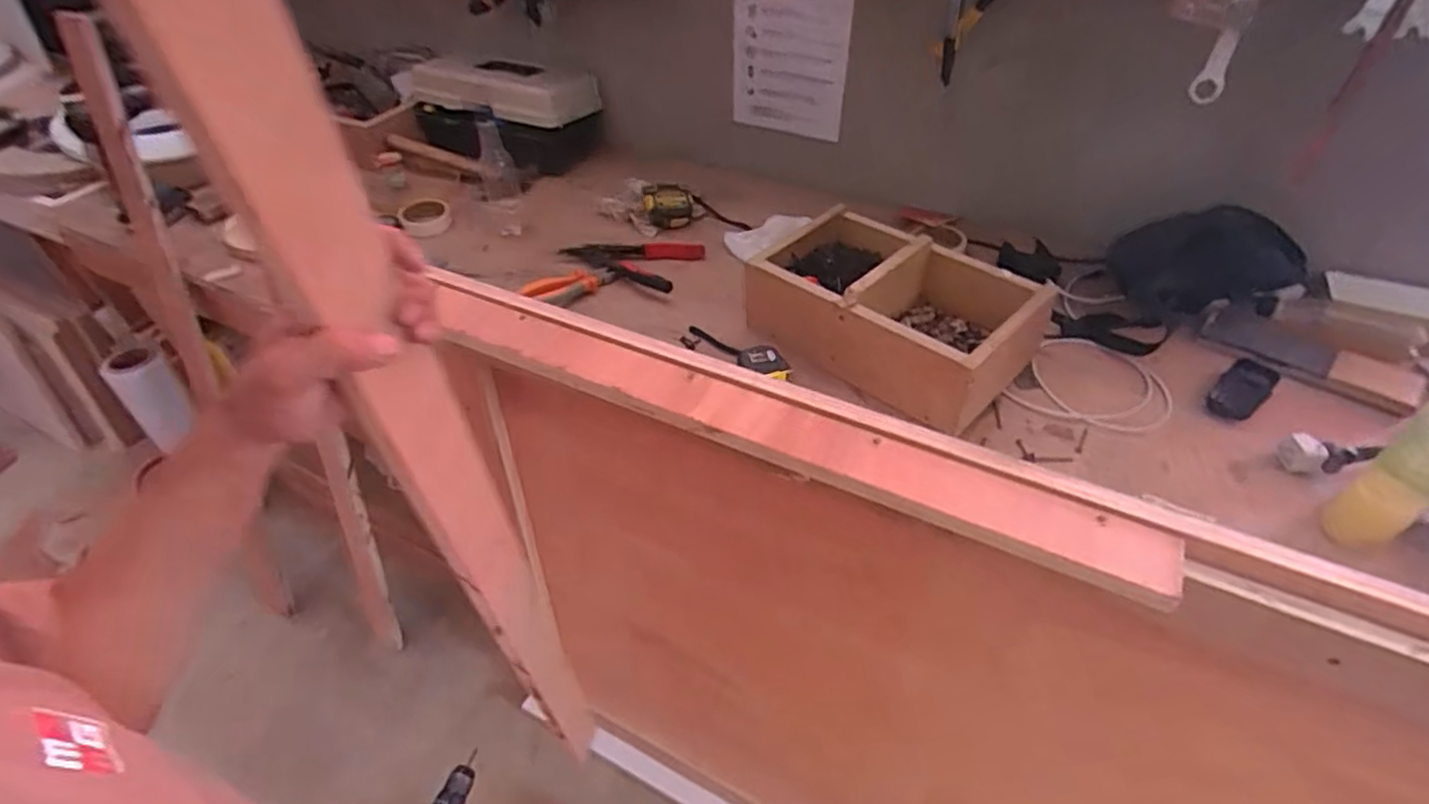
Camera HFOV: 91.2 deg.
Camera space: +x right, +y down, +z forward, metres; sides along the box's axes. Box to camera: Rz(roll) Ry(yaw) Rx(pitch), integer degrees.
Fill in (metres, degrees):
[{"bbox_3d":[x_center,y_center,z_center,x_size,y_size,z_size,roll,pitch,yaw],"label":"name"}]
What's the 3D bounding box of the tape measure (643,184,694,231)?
[{"bbox_3d":[-0.082,-0.351,1.246,0.091,0.057,0.082,-5,45,-4],"label":"tape measure"}]

